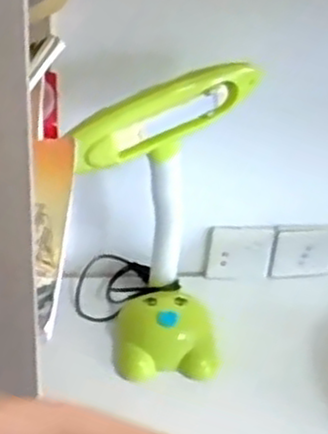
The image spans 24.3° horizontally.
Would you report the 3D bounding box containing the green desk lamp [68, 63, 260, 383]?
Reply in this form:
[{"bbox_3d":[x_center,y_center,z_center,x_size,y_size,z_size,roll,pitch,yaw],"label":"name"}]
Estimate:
[{"bbox_3d":[0.007,0.000,0.893,0.160,0.359,0.180,12,36,10],"label":"green desk lamp"}]

